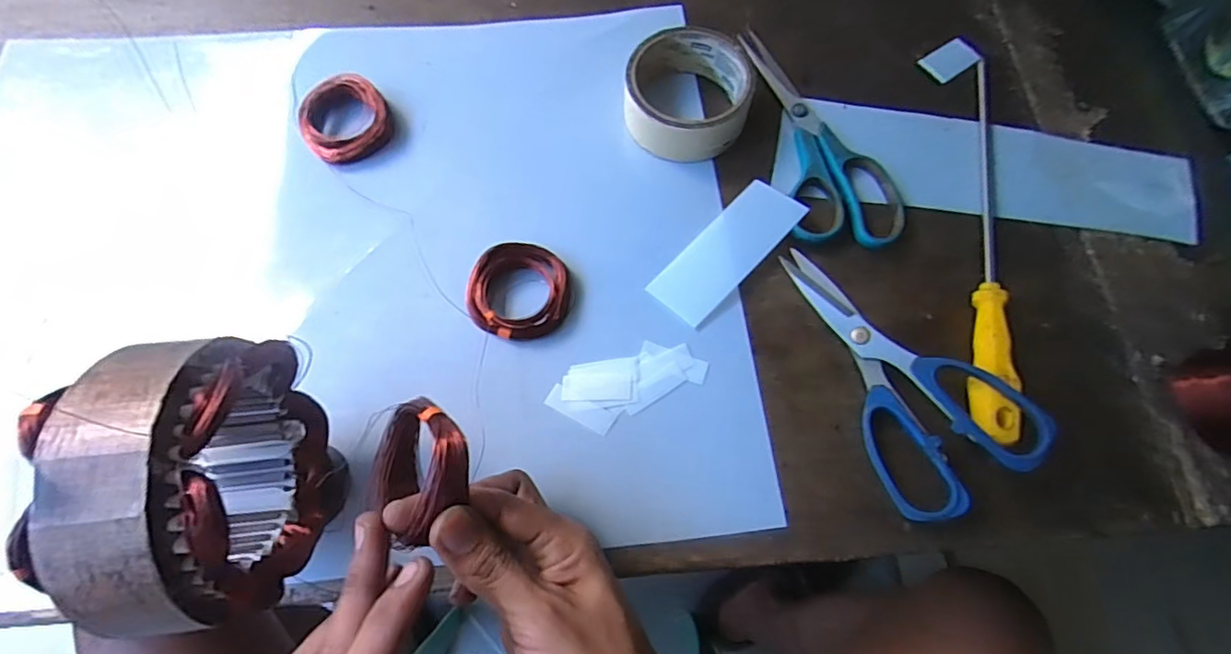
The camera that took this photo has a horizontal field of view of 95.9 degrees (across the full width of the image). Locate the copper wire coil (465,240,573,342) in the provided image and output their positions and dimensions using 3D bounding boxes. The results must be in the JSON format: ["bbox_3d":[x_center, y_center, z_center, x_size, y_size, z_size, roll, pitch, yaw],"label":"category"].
[{"bbox_3d":[-0.063,-0.023,0.361,0.064,0.018,0.062,0,70,0],"label":"copper wire coil"}]

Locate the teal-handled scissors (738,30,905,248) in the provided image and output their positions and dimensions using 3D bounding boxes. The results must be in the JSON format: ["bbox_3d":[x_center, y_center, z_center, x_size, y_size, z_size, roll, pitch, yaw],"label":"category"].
[{"bbox_3d":[0.150,-0.143,0.402,0.078,0.009,0.190,-6,70,-2],"label":"teal-handled scissors"}]

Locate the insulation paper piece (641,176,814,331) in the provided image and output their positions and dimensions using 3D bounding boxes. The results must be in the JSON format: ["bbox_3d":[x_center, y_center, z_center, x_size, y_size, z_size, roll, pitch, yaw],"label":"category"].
[{"bbox_3d":[0.076,-0.053,0.375,0.045,0.010,0.114,42,75,14],"label":"insulation paper piece"}]

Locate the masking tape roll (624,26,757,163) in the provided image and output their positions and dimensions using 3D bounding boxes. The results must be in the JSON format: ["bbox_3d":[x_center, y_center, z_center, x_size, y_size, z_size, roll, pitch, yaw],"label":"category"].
[{"bbox_3d":[0.051,-0.166,0.400,0.087,0.034,0.091,0,70,0],"label":"masking tape roll"}]

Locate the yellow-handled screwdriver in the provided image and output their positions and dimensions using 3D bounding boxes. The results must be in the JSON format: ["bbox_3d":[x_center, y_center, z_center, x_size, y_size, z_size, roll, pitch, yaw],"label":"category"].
[{"bbox_3d":[0.253,-0.067,0.366,0.023,0.024,0.290,15,71,6],"label":"yellow-handled screwdriver"}]

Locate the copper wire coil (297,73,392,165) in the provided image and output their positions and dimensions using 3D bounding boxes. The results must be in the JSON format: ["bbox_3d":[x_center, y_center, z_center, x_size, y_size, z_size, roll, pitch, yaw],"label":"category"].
[{"bbox_3d":[-0.194,-0.148,0.400,0.061,0.022,0.056,0,70,0],"label":"copper wire coil"}]

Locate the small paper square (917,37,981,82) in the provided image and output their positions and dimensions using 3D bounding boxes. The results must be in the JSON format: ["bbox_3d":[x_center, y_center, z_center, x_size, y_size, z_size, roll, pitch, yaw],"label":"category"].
[{"bbox_3d":[0.264,-0.210,0.438,0.045,0.005,0.027,-32,73,-10],"label":"small paper square"}]

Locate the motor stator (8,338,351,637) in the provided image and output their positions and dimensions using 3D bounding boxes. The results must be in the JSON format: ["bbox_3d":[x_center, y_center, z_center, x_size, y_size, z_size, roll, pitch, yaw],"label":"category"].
[{"bbox_3d":[-0.172,0.068,0.247,0.057,0.122,0.113,-2,70,0],"label":"motor stator"}]

